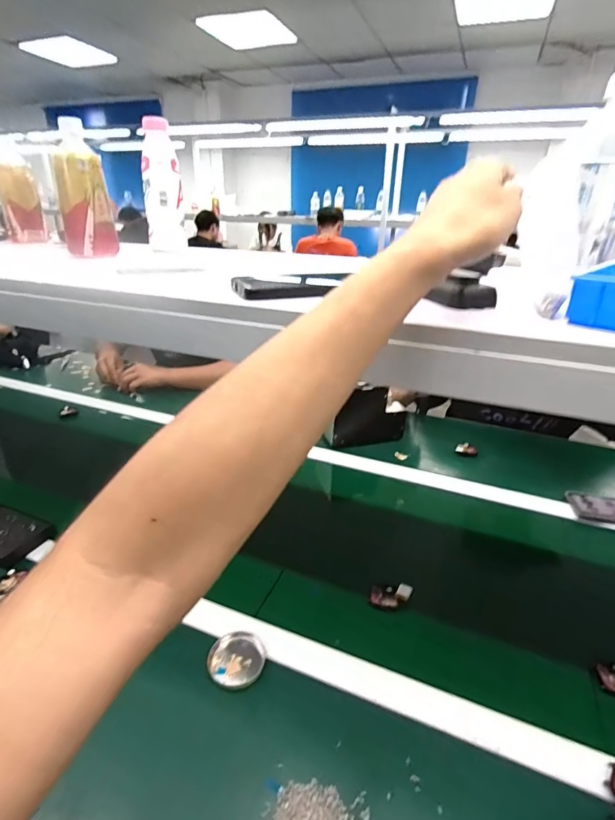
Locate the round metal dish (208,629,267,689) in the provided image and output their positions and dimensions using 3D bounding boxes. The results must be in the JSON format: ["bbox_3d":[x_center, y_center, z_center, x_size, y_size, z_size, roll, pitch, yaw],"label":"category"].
[{"bbox_3d":[-0.085,0.298,0.509,0.063,0.011,0.066,1,26,-1],"label":"round metal dish"}]

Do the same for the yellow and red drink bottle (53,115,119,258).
[{"bbox_3d":[-0.334,-0.323,0.631,0.070,0.170,0.059,-10,29,-22],"label":"yellow and red drink bottle"}]

